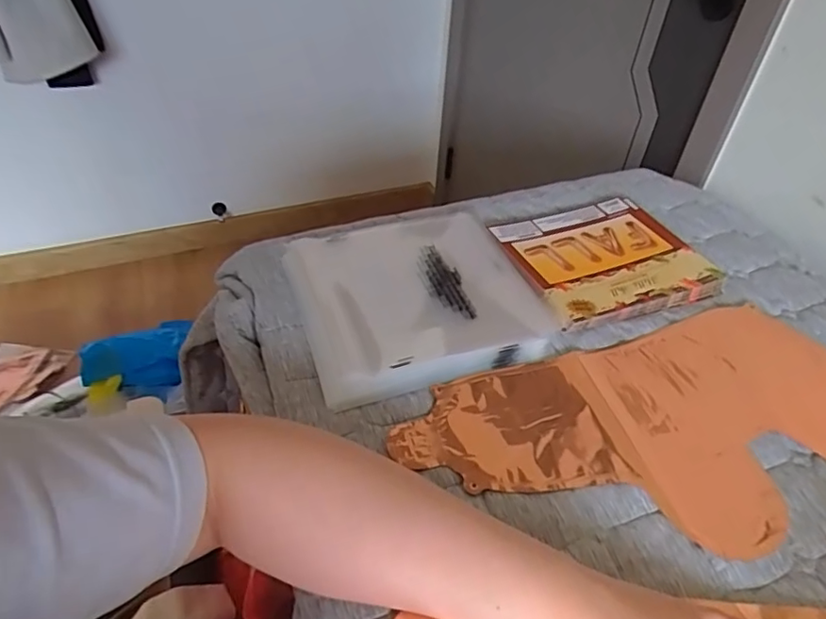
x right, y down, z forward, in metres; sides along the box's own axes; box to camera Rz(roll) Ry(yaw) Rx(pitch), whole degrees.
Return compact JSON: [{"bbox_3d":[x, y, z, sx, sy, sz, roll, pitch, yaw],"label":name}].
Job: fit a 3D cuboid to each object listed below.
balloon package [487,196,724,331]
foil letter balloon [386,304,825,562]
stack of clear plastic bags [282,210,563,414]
[{"bbox_3d":[0.209,-0.057,0.606,0.199,0.017,0.168,-14,46,-17],"label":"balloon package"},{"bbox_3d":[0.211,0.097,0.447,0.430,0.007,0.202,-11,45,-14],"label":"foil letter balloon"},{"bbox_3d":[0.003,-0.018,0.542,0.222,0.029,0.210,-12,45,-16],"label":"stack of clear plastic bags"}]

